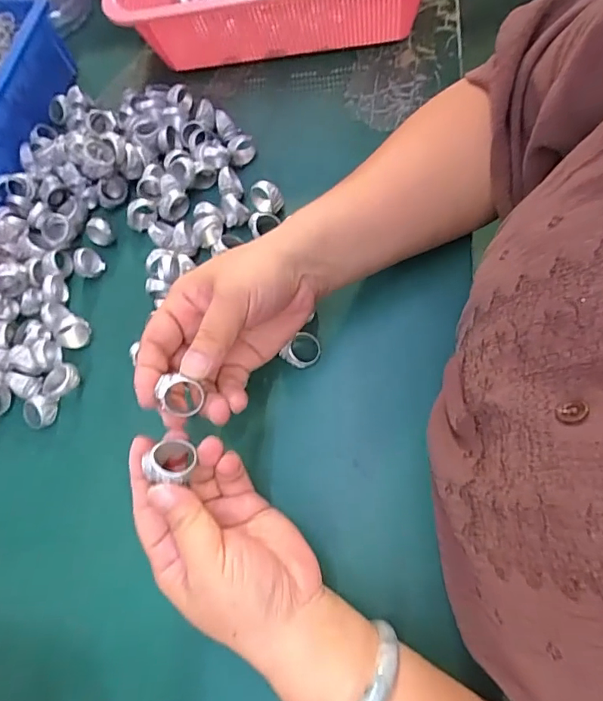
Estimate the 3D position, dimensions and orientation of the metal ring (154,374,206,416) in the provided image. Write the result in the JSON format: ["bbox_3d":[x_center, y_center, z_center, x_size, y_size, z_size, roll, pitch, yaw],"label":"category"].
[{"bbox_3d":[-0.066,0.025,0.262,0.025,0.005,0.019,32,82,-27],"label":"metal ring"}]

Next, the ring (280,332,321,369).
[{"bbox_3d":[0.002,0.001,0.348,0.022,0.013,0.030,35,78,19],"label":"ring"}]

